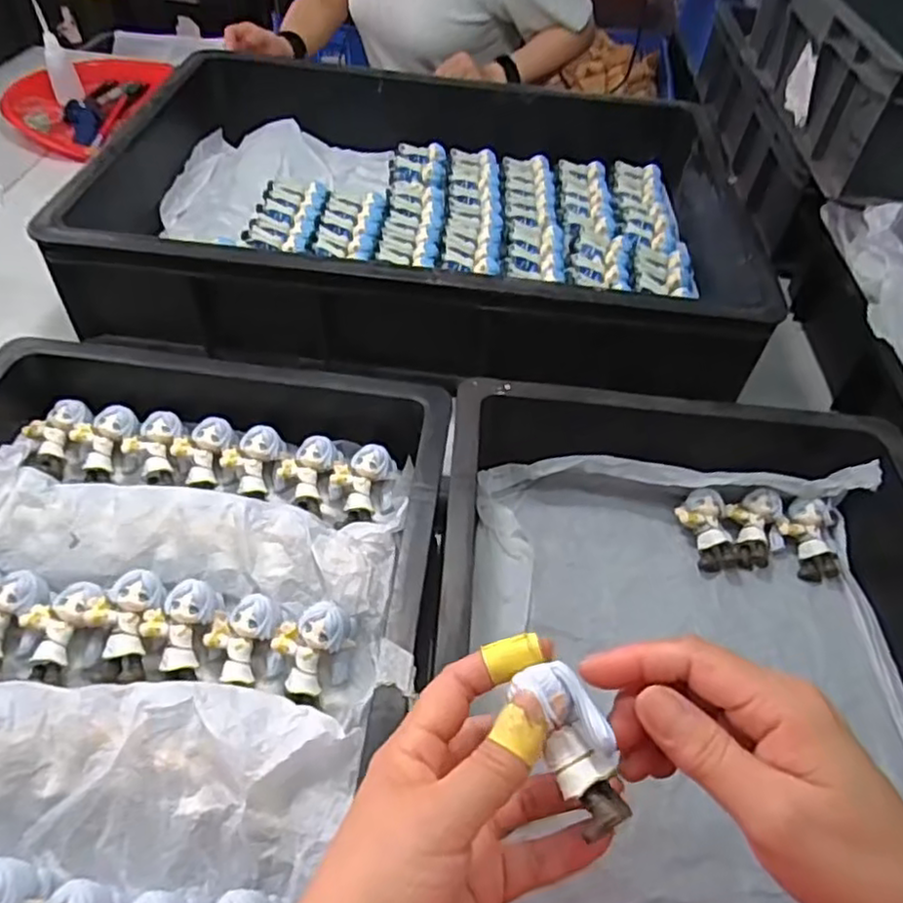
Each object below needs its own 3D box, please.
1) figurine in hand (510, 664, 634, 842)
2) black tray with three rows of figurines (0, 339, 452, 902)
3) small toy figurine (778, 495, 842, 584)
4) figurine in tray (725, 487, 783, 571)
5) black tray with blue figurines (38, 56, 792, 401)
[{"bbox_3d":[0.046,0.109,0.251,0.022,0.019,0.055,-18,72,-20],"label":"figurine in hand"},{"bbox_3d":[-0.176,0.114,0.348,0.331,0.070,0.448,4,48,-3],"label":"black tray with three rows of figurines"},{"bbox_3d":[0.262,0.063,0.486,0.036,0.018,0.061,1,71,-5],"label":"small toy figurine"},{"bbox_3d":[0.221,0.056,0.489,0.035,0.018,0.060,15,69,7],"label":"figurine in tray"},{"bbox_3d":[-0.026,-0.231,0.658,0.571,0.103,0.429,6,48,0],"label":"black tray with blue figurines"}]

